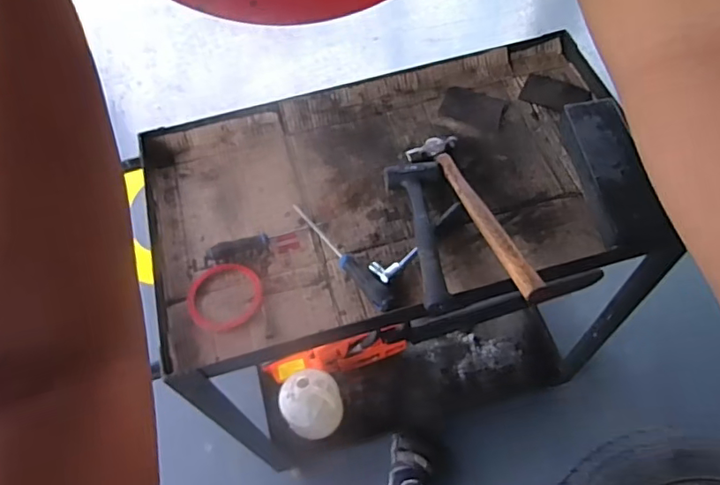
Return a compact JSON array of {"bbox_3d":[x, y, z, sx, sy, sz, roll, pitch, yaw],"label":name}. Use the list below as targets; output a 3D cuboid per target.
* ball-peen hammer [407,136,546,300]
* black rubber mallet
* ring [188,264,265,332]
[{"bbox_3d":[0.169,-0.047,0.835,0.088,0.068,0.344,-17,60,-6],"label":"ball-peen hammer"},{"bbox_3d":[0.093,-0.014,0.836,0.090,0.053,0.269,-4,59,2],"label":"black rubber mallet"},{"bbox_3d":[-0.204,0.080,0.821,0.110,0.006,0.109,-2,59,3],"label":"ring"}]

